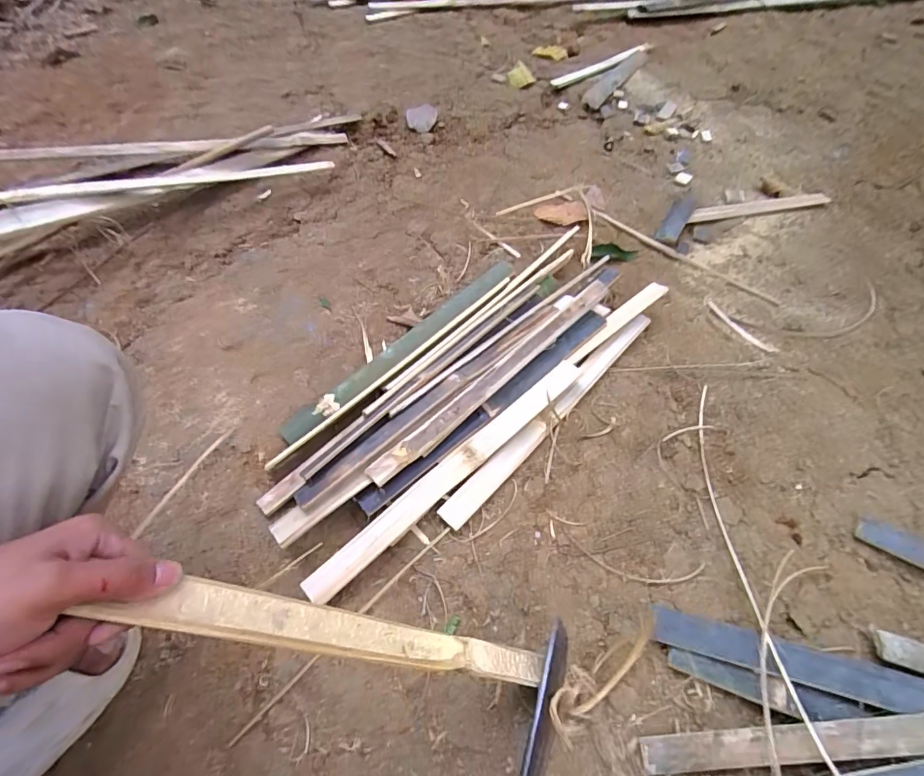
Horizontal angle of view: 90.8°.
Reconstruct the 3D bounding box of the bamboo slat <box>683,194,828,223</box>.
[{"bbox_3d":[0.511,-0.313,0.790,0.261,0.011,0.031,-12,58,-5],"label":"bamboo slat"}]

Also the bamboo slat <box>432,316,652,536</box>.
[{"bbox_3d":[0.116,0.026,0.571,0.383,0.009,0.030,-43,91,-20],"label":"bamboo slat"}]

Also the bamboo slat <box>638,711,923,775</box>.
[{"bbox_3d":[0.352,0.283,0.370,0.394,0.013,0.029,-11,57,7],"label":"bamboo slat"}]

